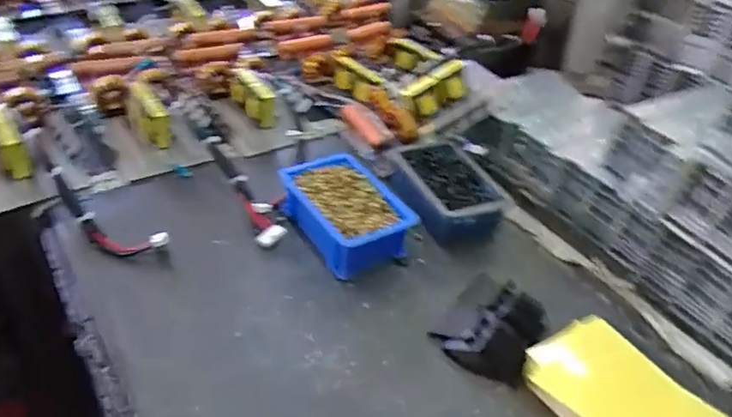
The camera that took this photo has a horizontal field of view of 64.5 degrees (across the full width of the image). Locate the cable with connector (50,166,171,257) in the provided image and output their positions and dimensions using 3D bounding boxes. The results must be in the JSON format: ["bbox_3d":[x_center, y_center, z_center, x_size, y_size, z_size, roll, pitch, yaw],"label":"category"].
[{"bbox_3d":[-0.284,0.008,0.623,0.150,0.027,0.045,34,42,13],"label":"cable with connector"}]

